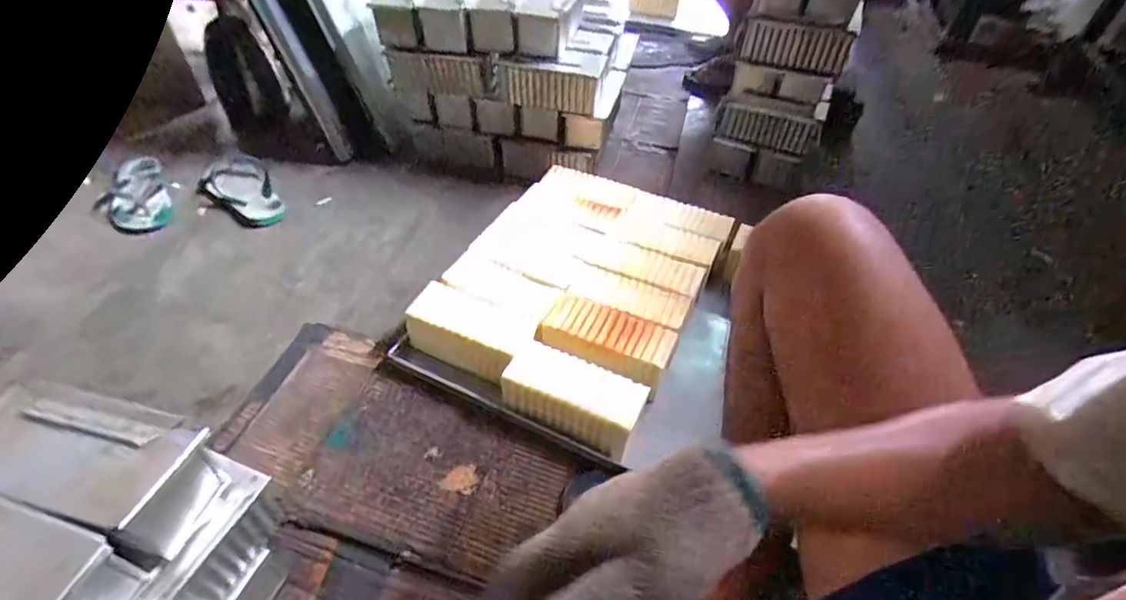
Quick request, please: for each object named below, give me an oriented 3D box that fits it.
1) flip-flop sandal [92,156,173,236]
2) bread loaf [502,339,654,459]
[{"bbox_3d":[-0.902,-0.212,1.128,0.135,0.048,0.248,-24,52,-24],"label":"flip-flop sandal"},{"bbox_3d":[0.012,0.132,0.750,0.189,0.066,0.091,21,49,17],"label":"bread loaf"}]

